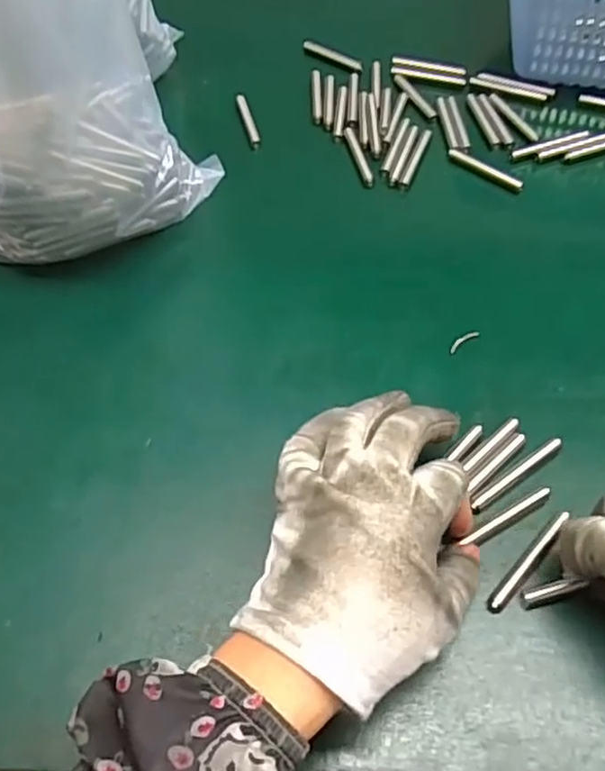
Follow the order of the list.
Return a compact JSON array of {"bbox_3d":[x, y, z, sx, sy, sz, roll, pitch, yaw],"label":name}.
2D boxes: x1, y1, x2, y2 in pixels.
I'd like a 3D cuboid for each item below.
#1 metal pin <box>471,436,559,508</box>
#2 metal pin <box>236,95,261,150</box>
[{"bbox_3d":[0.106,0.042,0.333,0.056,0.004,0.005,-32,59,-16],"label":"metal pin"},{"bbox_3d":[-0.041,-0.199,0.509,0.008,0.004,0.060,-14,56,-5],"label":"metal pin"}]

